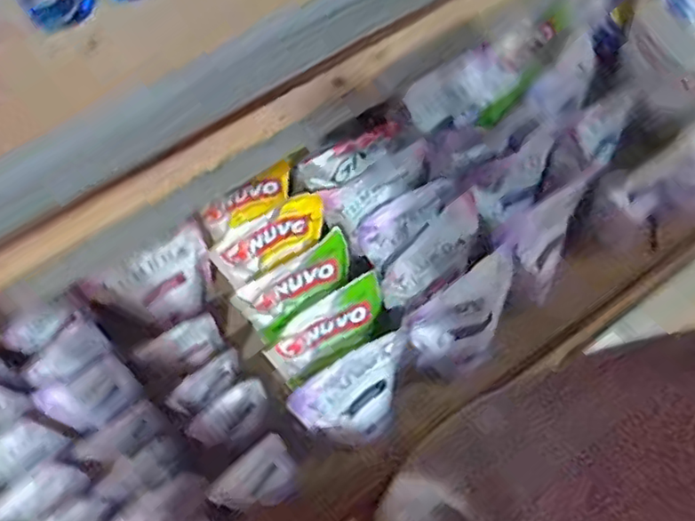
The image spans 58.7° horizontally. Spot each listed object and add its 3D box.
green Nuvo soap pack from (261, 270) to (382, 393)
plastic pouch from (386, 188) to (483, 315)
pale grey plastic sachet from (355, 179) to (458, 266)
[{"bbox_3d":[-0.020,0.072,0.651,0.132,0.082,0.016,-31,40,-1],"label":"green Nuvo soap pack"},{"bbox_3d":[0.092,-0.001,0.682,0.134,0.079,0.059,-36,70,-14],"label":"plastic pouch"},{"bbox_3d":[0.067,-0.047,0.689,0.132,0.052,0.044,-38,69,11],"label":"pale grey plastic sachet"}]

